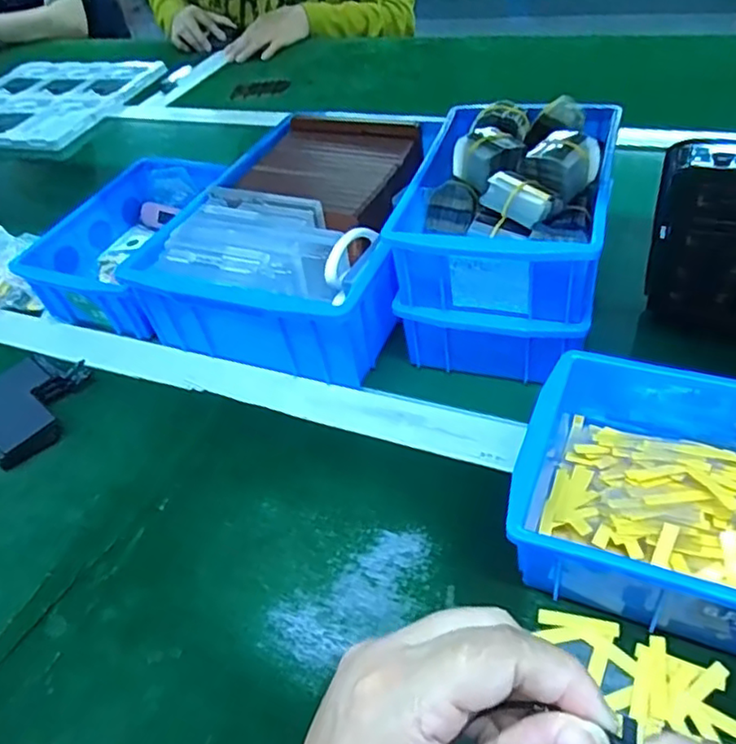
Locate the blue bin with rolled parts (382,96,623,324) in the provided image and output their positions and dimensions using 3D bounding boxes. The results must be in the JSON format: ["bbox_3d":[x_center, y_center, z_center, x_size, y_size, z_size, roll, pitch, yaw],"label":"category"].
[{"bbox_3d":[0.102,-0.122,0.446,0.133,0.082,0.185,8,47,19],"label":"blue bin with rolled parts"}]

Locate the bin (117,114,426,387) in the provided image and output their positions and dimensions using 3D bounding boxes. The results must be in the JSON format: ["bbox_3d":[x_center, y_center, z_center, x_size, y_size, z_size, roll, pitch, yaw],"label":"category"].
[{"bbox_3d":[-0.044,-0.120,0.552,0.209,0.088,0.290,12,49,22],"label":"bin"}]

